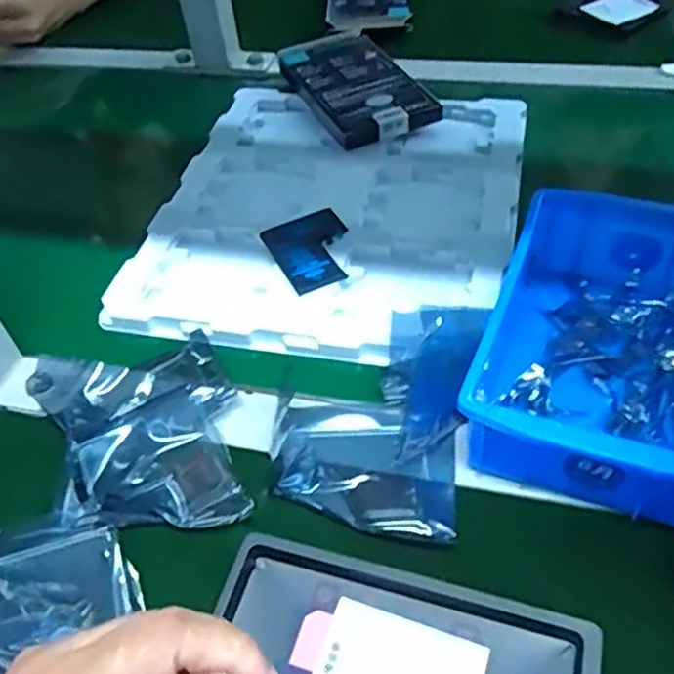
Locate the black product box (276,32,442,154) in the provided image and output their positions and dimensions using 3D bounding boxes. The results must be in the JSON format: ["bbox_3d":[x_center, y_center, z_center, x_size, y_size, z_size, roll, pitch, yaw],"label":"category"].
[{"bbox_3d":[0.017,-0.238,0.647,0.100,0.026,0.175,-20,49,-11],"label":"black product box"}]

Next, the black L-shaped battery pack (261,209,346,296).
[{"bbox_3d":[-0.016,-0.064,0.500,0.058,0.007,0.079,-28,47,-7],"label":"black L-shaped battery pack"}]

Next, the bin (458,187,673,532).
[{"bbox_3d":[0.159,-0.002,0.392,0.125,0.060,0.199,15,52,19],"label":"bin"}]

